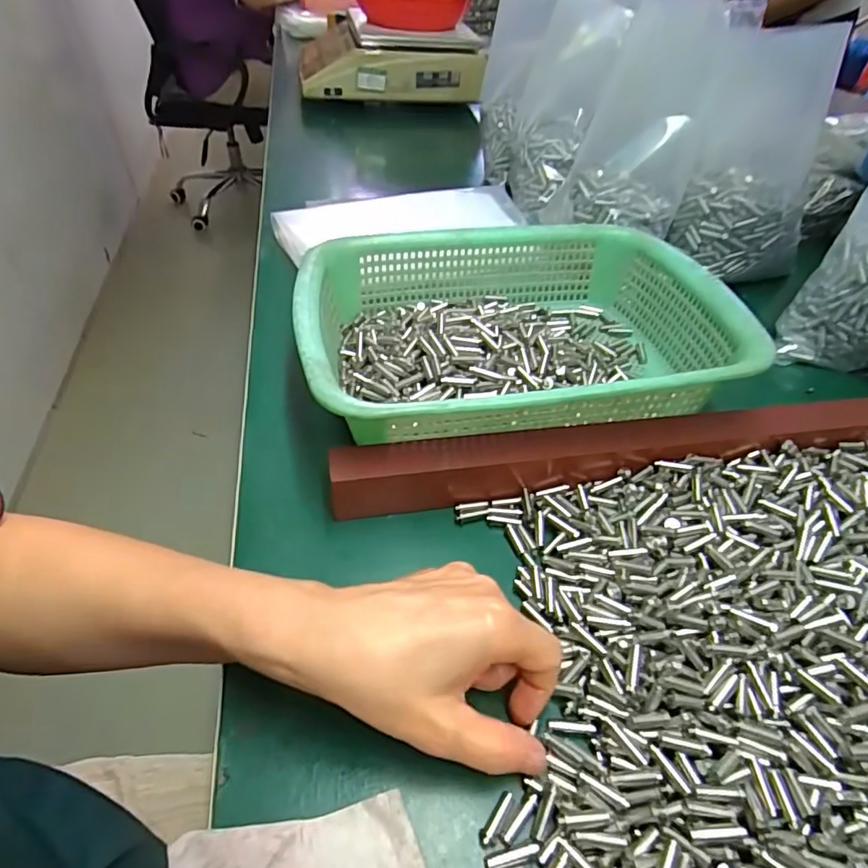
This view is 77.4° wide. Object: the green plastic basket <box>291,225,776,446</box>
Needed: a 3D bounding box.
[{"bbox_3d":[0.058,-0.075,0.405,0.301,0.073,0.224,-5,44,-8],"label":"green plastic basket"}]

